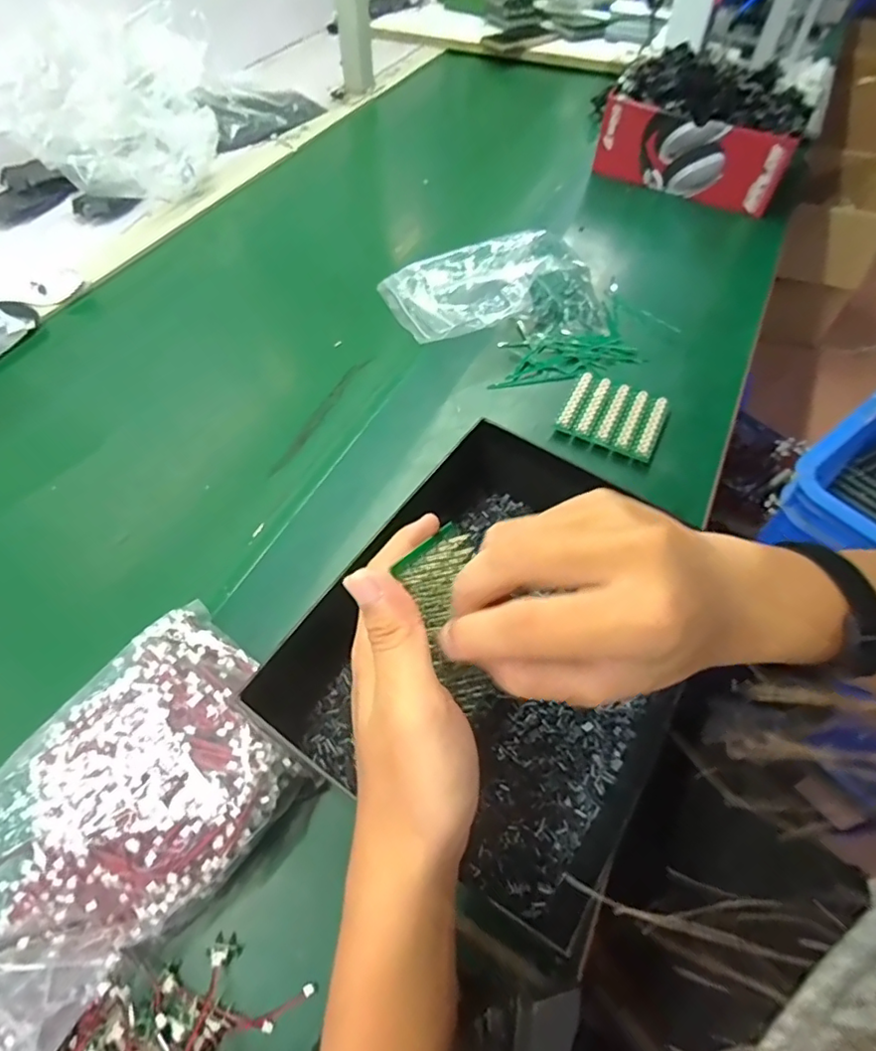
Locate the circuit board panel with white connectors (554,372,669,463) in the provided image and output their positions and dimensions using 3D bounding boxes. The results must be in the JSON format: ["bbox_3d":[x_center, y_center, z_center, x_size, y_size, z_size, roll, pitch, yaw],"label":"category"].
[{"bbox_3d":[0.159,-0.099,0.504,0.086,0.014,0.079,22,58,14],"label":"circuit board panel with white connectors"}]

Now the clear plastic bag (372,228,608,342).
[{"bbox_3d":[0.064,-0.251,0.578,0.206,0.051,0.145,-16,57,-11],"label":"clear plastic bag"}]

